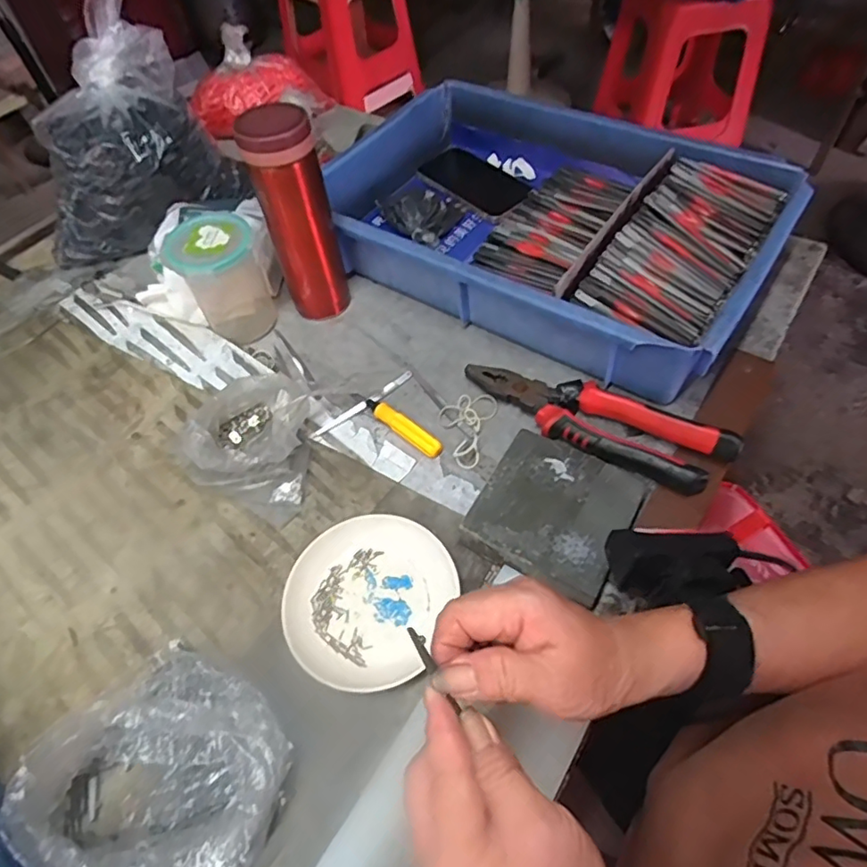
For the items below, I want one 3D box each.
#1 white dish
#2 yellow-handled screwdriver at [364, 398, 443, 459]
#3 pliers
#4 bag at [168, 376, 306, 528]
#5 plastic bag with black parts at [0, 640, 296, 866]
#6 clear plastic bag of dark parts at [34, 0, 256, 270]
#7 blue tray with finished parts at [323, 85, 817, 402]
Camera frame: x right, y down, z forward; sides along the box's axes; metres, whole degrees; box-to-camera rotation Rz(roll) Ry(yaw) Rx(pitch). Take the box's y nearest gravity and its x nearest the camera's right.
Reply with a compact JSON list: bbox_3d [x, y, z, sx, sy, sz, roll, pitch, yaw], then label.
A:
[{"bbox_3d":[-0.047,0.112,0.399,0.109,0.016,0.115,-2,55,3],"label":"white dish"},{"bbox_3d":[-0.027,-0.007,0.489,0.083,0.014,0.016,34,64,24],"label":"yellow-handled screwdriver"},{"bbox_3d":[0.127,-0.013,0.471,0.217,0.030,0.059,23,60,19],"label":"pliers"},{"bbox_3d":[-0.145,0.004,0.474,0.119,0.042,0.134,-36,60,-19],"label":"bag"},{"bbox_3d":[-0.154,0.200,0.327,0.139,0.059,0.130,29,62,22],"label":"plastic bag with black parts"},{"bbox_3d":[-0.335,-0.301,0.599,0.203,0.193,0.136,-40,61,-21],"label":"clear plastic bag of dark parts"},{"bbox_3d":[0.100,-0.223,0.587,0.454,0.080,0.293,29,62,22],"label":"blue tray with finished parts"}]

